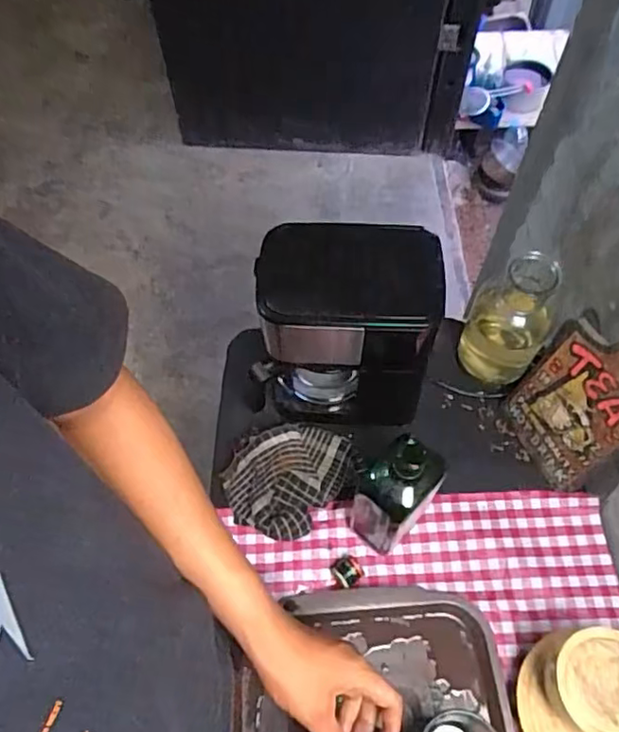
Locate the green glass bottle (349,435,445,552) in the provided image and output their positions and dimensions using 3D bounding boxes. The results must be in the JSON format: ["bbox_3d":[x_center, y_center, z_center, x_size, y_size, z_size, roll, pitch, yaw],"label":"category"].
[{"bbox_3d":[0.094,0.136,0.662,0.079,0.218,0.068,-41,68,-20],"label":"green glass bottle"}]

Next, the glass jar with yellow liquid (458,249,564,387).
[{"bbox_3d":[0.266,-0.067,0.793,0.093,0.216,0.094,0,60,0],"label":"glass jar with yellow liquid"}]

